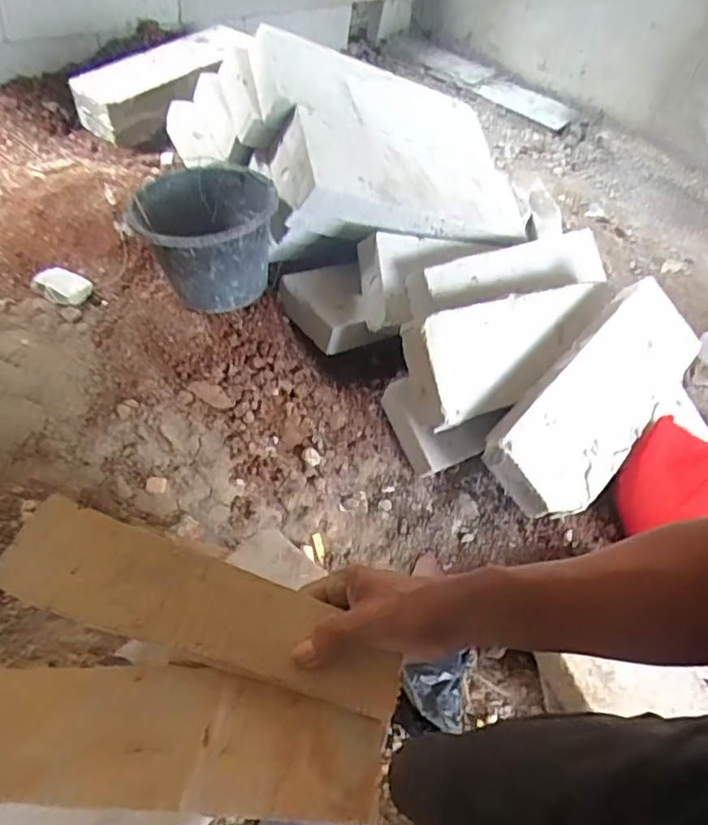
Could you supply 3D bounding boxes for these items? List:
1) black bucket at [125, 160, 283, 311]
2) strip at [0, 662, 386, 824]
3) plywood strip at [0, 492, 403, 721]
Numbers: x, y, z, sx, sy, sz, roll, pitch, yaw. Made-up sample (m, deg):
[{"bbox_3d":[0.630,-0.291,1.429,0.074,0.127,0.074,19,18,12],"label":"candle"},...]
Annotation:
[{"bbox_3d":[-0.283,-0.347,1.185,0.263,0.181,0.263,-9,52,-21],"label":"black bucket"},{"bbox_3d":[-0.114,0.201,0.371,0.260,0.006,0.077,7,62,-5],"label":"strip"},{"bbox_3d":[-0.102,0.132,0.403,0.274,0.012,0.069,20,56,5],"label":"plywood strip"}]

